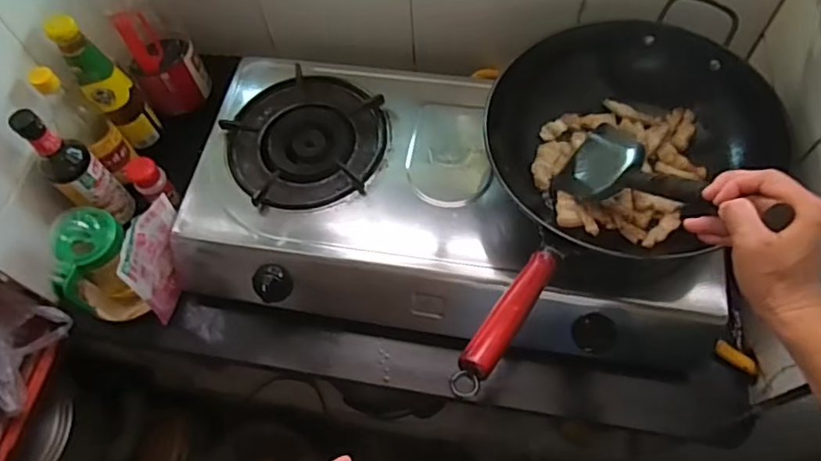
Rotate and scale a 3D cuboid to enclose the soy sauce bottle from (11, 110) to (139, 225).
[{"bbox_3d":[-0.445,-0.079,0.781,0.059,0.208,0.060,35,69,19],"label":"soy sauce bottle"}]

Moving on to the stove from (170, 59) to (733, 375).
[{"bbox_3d":[0.049,-0.033,0.822,0.690,0.115,0.402,6,63,6],"label":"stove"}]

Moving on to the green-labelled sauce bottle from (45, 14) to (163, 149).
[{"bbox_3d":[-0.419,-0.198,0.821,0.060,0.218,0.052,-38,67,-16],"label":"green-labelled sauce bottle"}]

